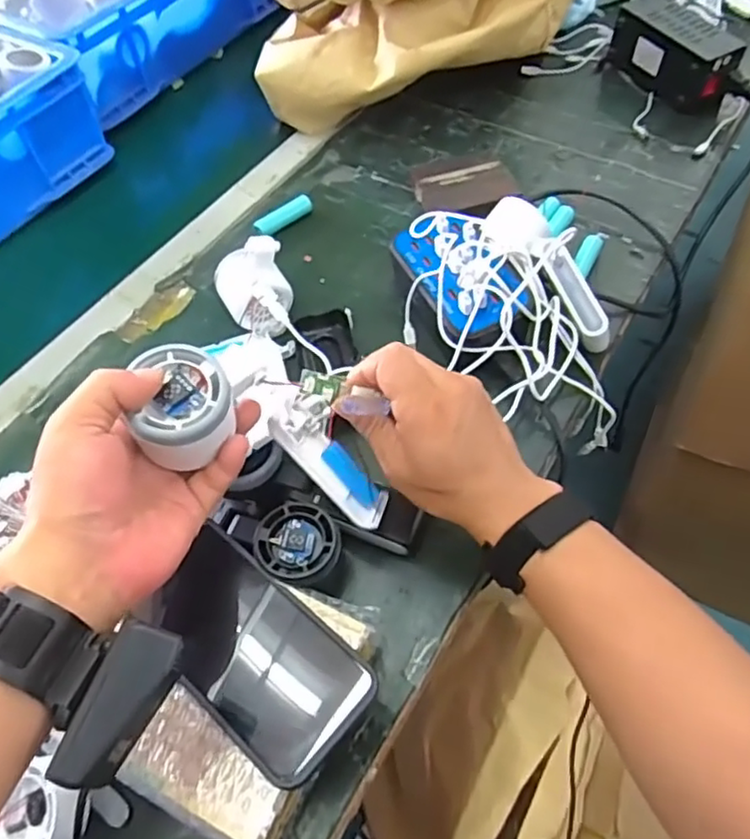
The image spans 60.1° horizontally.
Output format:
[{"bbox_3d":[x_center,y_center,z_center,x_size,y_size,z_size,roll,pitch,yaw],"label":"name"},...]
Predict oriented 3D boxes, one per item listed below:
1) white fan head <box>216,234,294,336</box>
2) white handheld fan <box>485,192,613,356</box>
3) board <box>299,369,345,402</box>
[{"bbox_3d":[-0.105,-0.111,0.579,0.066,0.073,0.066,-15,57,-7],"label":"white fan head"},{"bbox_3d":[0.150,-0.131,0.572,0.070,0.034,0.160,-26,73,-13],"label":"white handheld fan"},{"bbox_3d":[-0.033,-0.021,0.406,0.028,0.005,0.016,12,87,-14],"label":"board"}]

